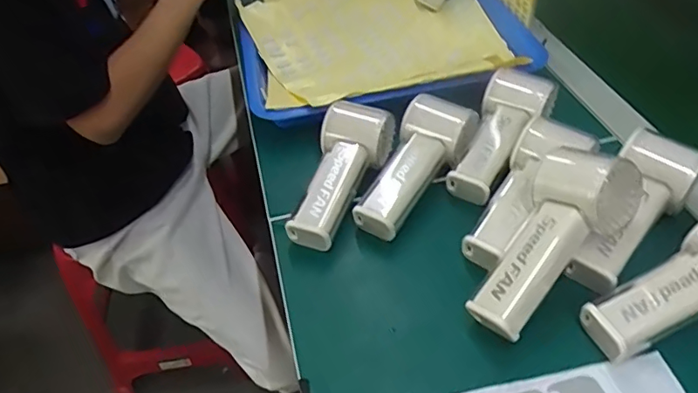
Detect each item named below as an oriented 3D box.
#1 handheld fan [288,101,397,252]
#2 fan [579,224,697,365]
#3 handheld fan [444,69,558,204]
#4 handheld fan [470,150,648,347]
[{"bbox_3d":[-0.008,-0.024,0.481,0.057,0.043,0.150,15,64,21],"label":"handheld fan"},{"bbox_3d":[0.238,0.067,0.377,0.145,0.048,0.058,-29,48,-2],"label":"fan"},{"bbox_3d":[0.142,-0.061,0.499,0.061,0.040,0.152,22,65,26],"label":"handheld fan"},{"bbox_3d":[0.141,0.030,0.380,0.063,0.045,0.149,35,82,34],"label":"handheld fan"}]

